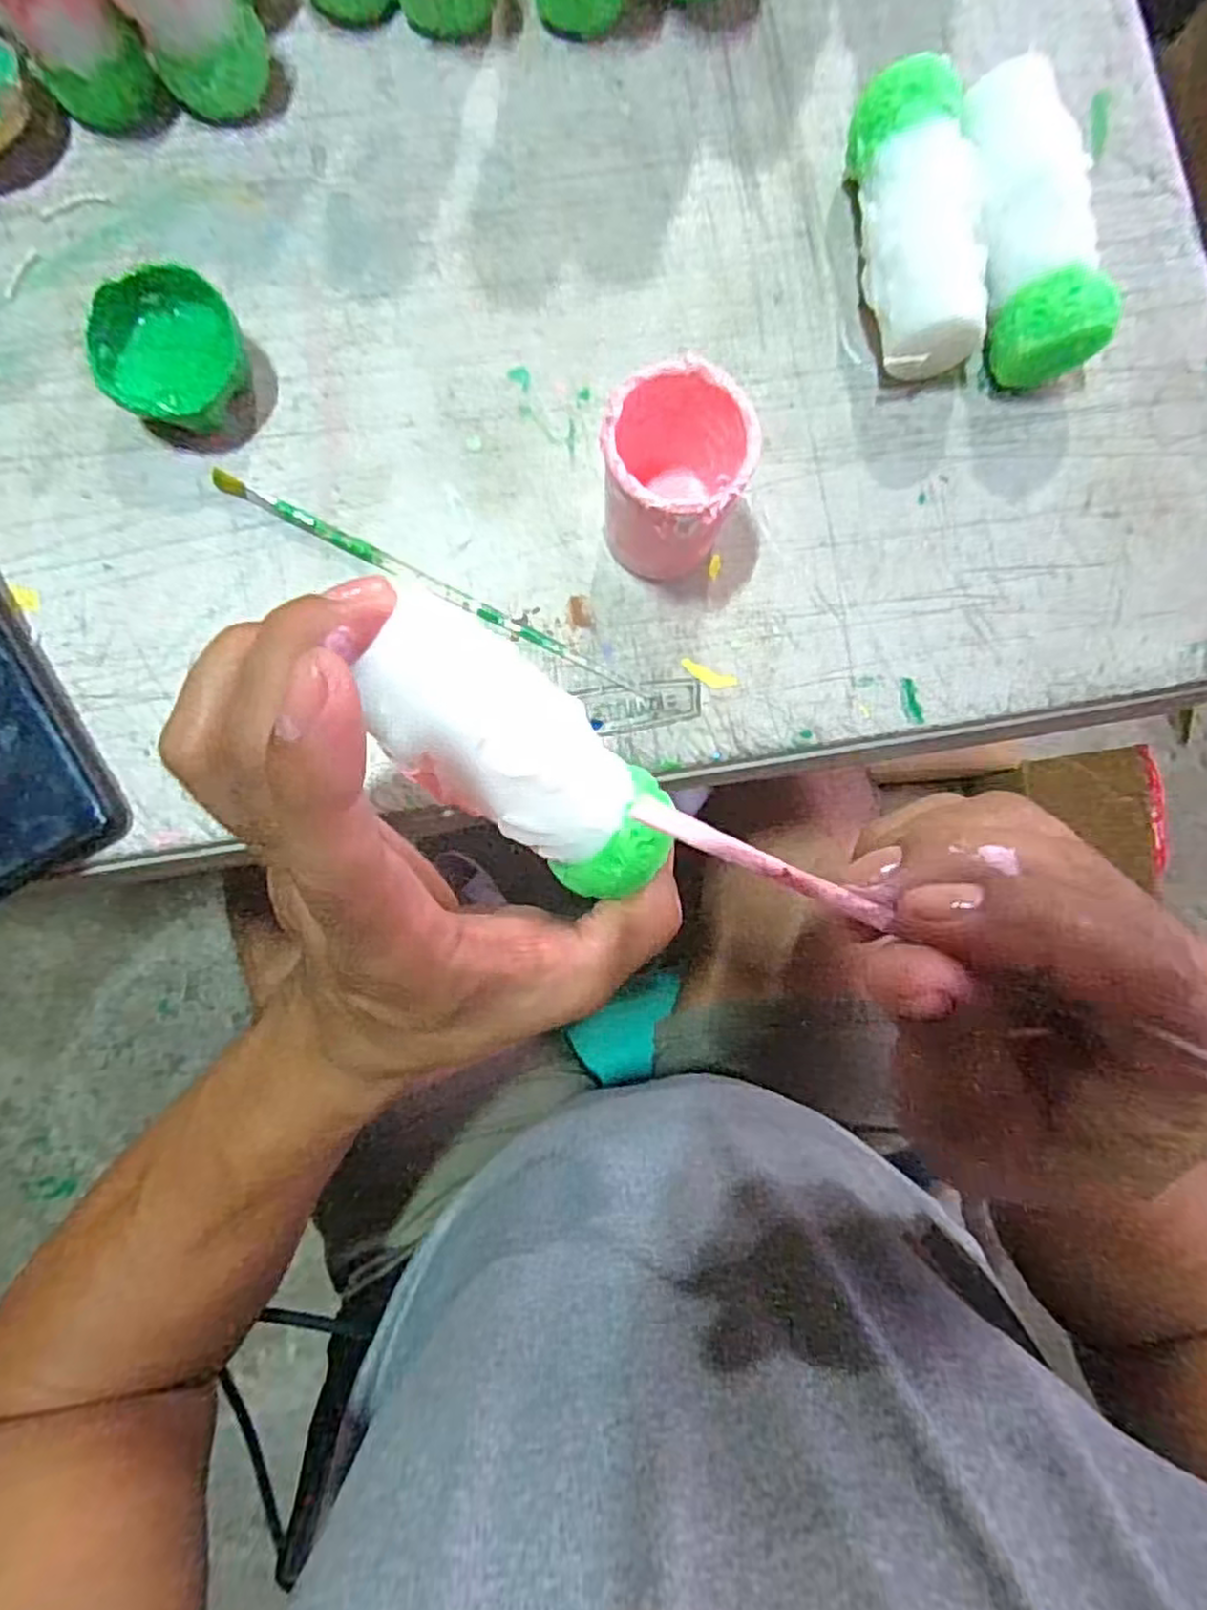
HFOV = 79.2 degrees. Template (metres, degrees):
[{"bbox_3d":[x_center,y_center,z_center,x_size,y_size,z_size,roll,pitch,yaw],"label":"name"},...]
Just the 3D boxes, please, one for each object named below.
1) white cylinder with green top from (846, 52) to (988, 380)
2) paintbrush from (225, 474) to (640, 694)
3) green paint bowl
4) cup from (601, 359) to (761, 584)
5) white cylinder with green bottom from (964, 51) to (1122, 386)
[{"bbox_3d":[0.124,-0.227,0.292,0.042,0.042,0.109,-4,84,-4],"label":"white cylinder with green top"},{"bbox_3d":[-0.068,-0.087,0.288,0.185,0.006,0.006,26,82,-1],"label":"paintbrush"},{"bbox_3d":[-0.164,-0.172,0.281,0.054,0.027,0.053,0,83,-4],"label":"green paint bowl"},{"bbox_3d":[0.023,-0.113,0.264,0.049,0.065,0.052,0,83,-4],"label":"cup"},{"bbox_3d":[0.166,-0.226,0.292,0.040,0.041,0.112,-13,84,-5],"label":"white cylinder with green bottom"}]

